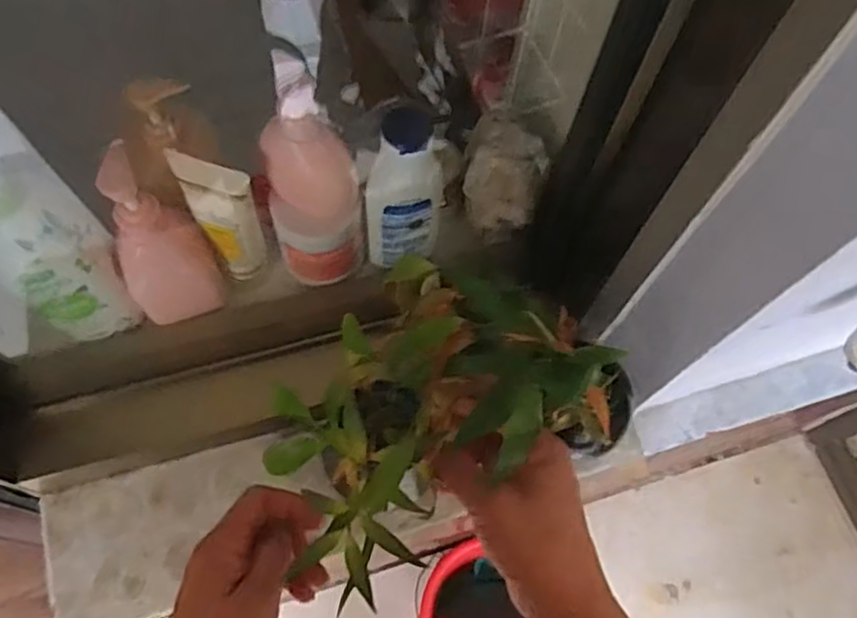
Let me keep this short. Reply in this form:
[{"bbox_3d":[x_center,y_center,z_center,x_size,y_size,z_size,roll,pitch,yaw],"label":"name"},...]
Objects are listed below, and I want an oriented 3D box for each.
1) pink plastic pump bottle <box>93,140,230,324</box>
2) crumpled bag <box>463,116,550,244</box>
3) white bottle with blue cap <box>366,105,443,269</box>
[{"bbox_3d":[-0.193,-0.046,0.485,0.063,0.150,0.053,-21,69,-12],"label":"pink plastic pump bottle"},{"bbox_3d":[0.058,-0.098,0.543,0.062,0.095,0.066,8,66,0],"label":"crumpled bag"},{"bbox_3d":[-0.017,-0.081,0.500,0.054,0.153,0.031,2,66,-2],"label":"white bottle with blue cap"}]

